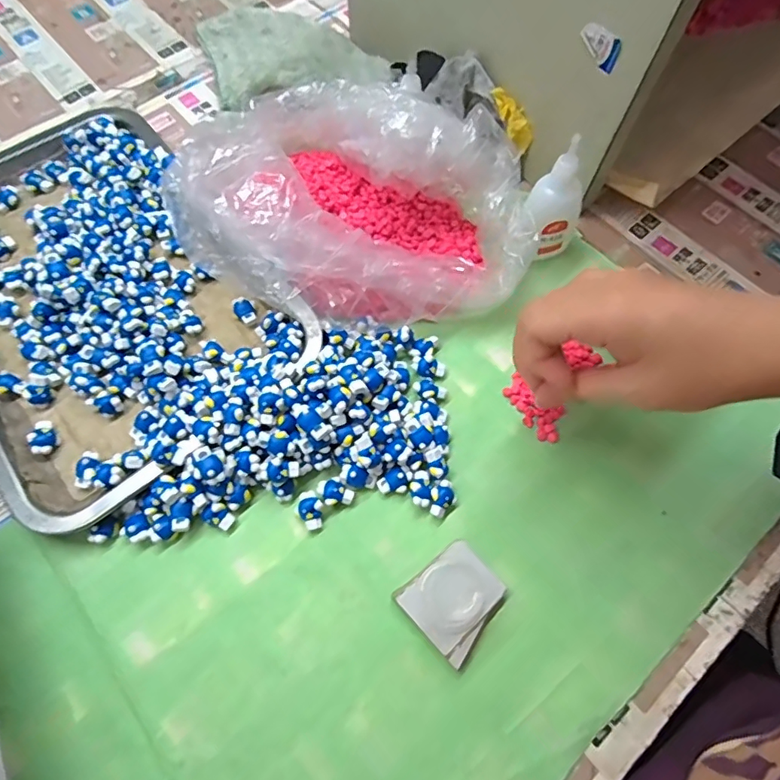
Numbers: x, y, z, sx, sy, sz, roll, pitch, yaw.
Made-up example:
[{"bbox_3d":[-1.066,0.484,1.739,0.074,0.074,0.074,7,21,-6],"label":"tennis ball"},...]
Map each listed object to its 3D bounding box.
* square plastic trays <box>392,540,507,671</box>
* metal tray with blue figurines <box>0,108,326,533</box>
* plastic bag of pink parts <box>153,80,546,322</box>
[{"bbox_3d":[0.036,0.115,0.280,0.049,0.012,0.046,-41,73,-16],"label":"square plastic trays"},{"bbox_3d":[-0.213,-0.077,0.355,0.202,0.032,0.310,-36,72,-15],"label":"metal tray with blue figurines"},{"bbox_3d":[-0.026,-0.133,0.350,0.251,0.088,0.162,24,69,9],"label":"plastic bag of pink parts"}]

